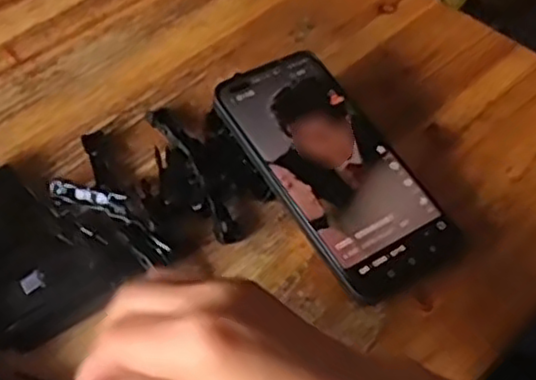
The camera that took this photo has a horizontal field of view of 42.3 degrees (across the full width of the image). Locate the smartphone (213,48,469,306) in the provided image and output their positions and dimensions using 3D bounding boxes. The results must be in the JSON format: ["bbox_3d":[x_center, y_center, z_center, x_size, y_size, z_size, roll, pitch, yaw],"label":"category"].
[{"bbox_3d":[0.039,-0.015,0.409,0.077,0.006,0.164,-26,66,-22],"label":"smartphone"}]

